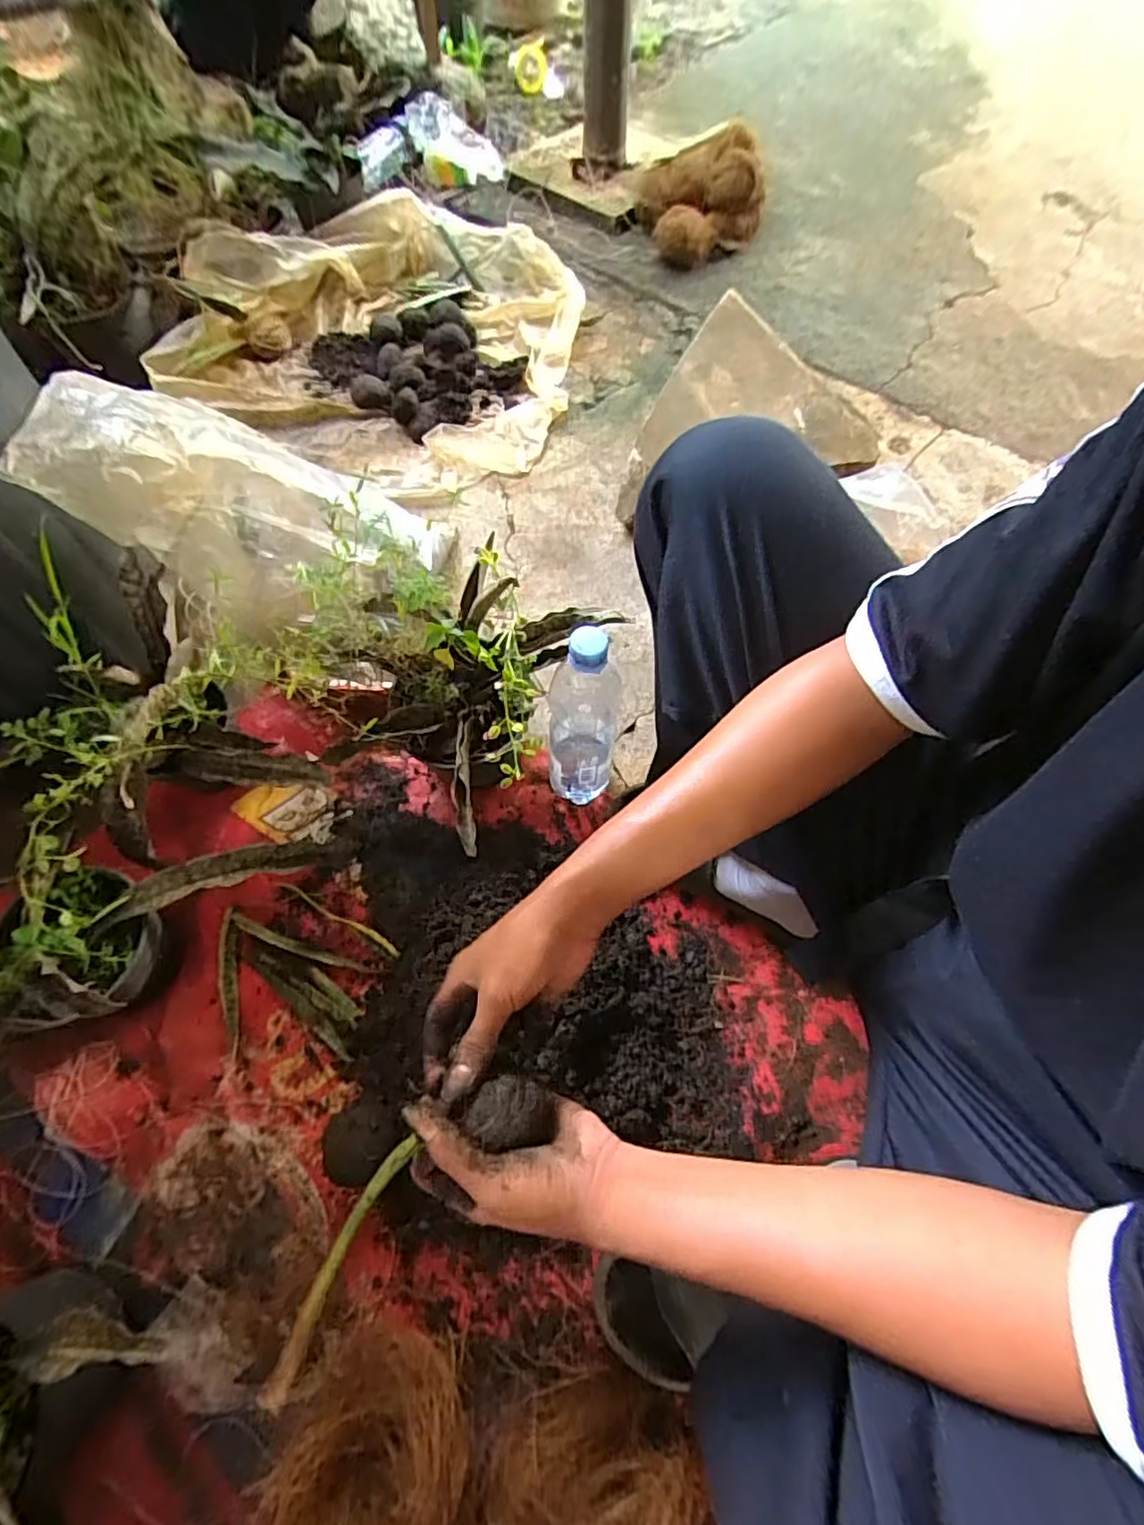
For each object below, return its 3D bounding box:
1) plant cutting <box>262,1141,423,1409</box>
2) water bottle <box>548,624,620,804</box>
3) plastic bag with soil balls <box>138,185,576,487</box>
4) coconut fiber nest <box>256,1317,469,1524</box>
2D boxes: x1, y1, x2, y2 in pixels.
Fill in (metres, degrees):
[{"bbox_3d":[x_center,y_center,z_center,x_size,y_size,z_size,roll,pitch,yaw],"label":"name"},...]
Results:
[{"bbox_3d":[-0.121,0.261,0.325,0.013,0.010,0.129,25,71,11],"label":"plant cutting"},{"bbox_3d":[0.009,-0.040,0.608,0.059,0.243,0.078,2,64,0],"label":"water bottle"},{"bbox_3d":[-0.266,-0.731,0.998,0.609,0.123,0.624,22,66,9],"label":"plastic bag with soil balls"},{"bbox_3d":[-0.144,0.496,0.442,0.126,0.069,0.152,31,69,13],"label":"coconut fiber nest"}]

